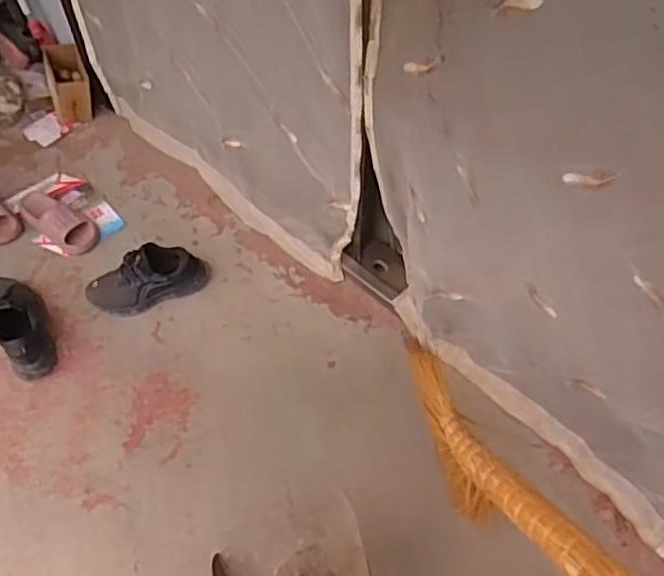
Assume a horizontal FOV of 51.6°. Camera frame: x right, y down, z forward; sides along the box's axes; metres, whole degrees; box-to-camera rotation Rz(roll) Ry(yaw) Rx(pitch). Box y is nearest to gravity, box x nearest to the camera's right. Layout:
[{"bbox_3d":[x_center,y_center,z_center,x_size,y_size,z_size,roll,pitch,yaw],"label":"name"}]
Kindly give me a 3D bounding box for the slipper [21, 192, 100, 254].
[{"bbox_3d":[-0.699,-0.180,1.744,0.251,0.068,0.113,31,61,20],"label":"slipper"}]

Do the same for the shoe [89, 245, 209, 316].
[{"bbox_3d":[-0.431,-0.021,1.600,0.284,0.132,0.098,-16,57,-10],"label":"shoe"}]

